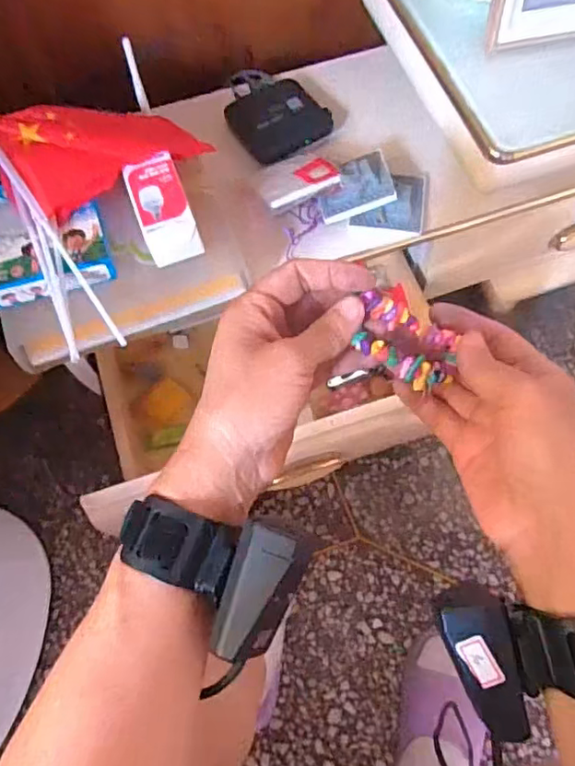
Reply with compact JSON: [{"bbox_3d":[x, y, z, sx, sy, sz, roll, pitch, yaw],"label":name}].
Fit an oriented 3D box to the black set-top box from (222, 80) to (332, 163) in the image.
[{"bbox_3d":[-0.010,-0.340,0.728,0.118,0.024,0.103,-22,69,-9],"label":"black set-top box"}]

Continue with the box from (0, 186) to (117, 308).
[{"bbox_3d":[-0.248,-0.146,0.577,0.121,0.036,0.138,-17,68,-6],"label":"box"}]

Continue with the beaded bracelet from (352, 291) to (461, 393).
[{"bbox_3d":[0.070,-0.022,0.335,0.066,0.014,0.035,32,79,-11],"label":"beaded bracelet"}]

